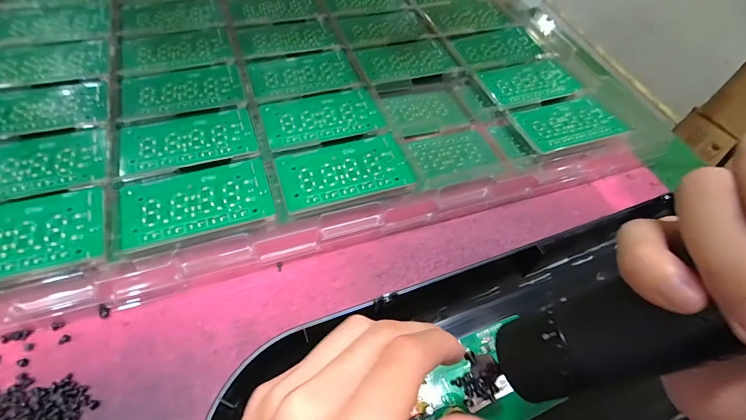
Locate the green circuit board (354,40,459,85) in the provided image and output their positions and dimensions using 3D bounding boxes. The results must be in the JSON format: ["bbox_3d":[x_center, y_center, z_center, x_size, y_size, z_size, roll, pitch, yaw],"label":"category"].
[{"bbox_3d":[0.038,-0.167,0.438,0.106,0.007,0.062,-14,60,-16],"label":"green circuit board"}]

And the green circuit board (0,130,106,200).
[{"bbox_3d":[-0.271,-0.034,0.303,0.111,0.005,0.065,-12,59,-15],"label":"green circuit board"}]

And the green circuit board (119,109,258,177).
[{"bbox_3d":[-0.157,-0.060,0.333,0.105,0.004,0.062,-15,55,-17],"label":"green circuit board"}]

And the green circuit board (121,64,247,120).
[{"bbox_3d":[-0.182,-0.115,0.375,0.105,0.005,0.064,-14,60,-16],"label":"green circuit board"}]

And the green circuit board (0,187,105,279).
[{"bbox_3d":[-0.243,0.018,0.264,0.107,0.008,0.058,-11,59,-15],"label":"green circuit board"}]

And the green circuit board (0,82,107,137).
[{"bbox_3d":[-0.293,-0.088,0.340,0.105,0.006,0.062,-12,59,-15],"label":"green circuit board"}]

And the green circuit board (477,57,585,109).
[{"bbox_3d":[0.173,-0.142,0.430,0.111,0.006,0.070,-15,55,-14],"label":"green circuit board"}]

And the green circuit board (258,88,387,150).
[{"bbox_3d":[-0.048,-0.088,0.366,0.107,0.007,0.062,-16,61,-17],"label":"green circuit board"}]

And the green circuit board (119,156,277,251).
[{"bbox_3d":[-0.133,-0.008,0.297,0.106,0.004,0.059,-14,60,-16],"label":"green circuit board"}]

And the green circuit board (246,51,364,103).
[{"bbox_3d":[-0.072,-0.143,0.406,0.106,0.004,0.064,-16,60,-17],"label":"green circuit board"}]

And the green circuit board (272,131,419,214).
[{"bbox_3d":[-0.024,-0.034,0.329,0.106,0.004,0.058,-14,60,-16],"label":"green circuit board"}]

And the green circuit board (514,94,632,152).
[{"bbox_3d":[0.199,-0.091,0.396,0.109,0.006,0.058,-15,60,-17],"label":"green circuit board"}]

